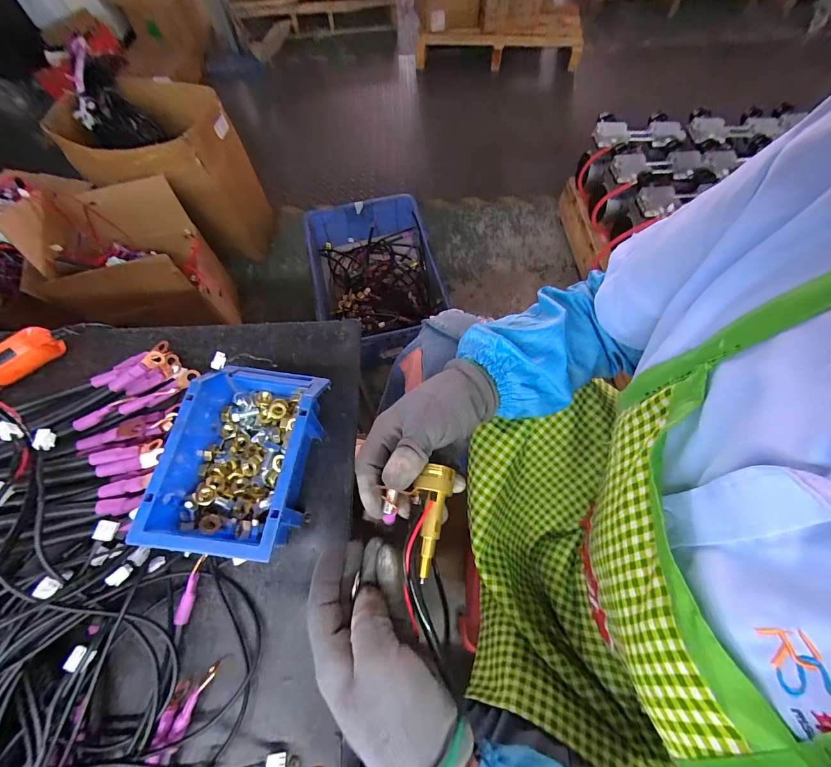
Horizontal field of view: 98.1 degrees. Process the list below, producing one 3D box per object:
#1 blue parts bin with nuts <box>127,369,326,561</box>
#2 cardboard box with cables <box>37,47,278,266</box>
[{"bbox_3d":[-0.164,0.062,0.345,0.125,0.069,0.178,6,65,4],"label":"blue parts bin with nuts"},{"bbox_3d":[-0.883,-0.759,1.330,0.519,0.465,0.365,14,66,8],"label":"cardboard box with cables"}]

